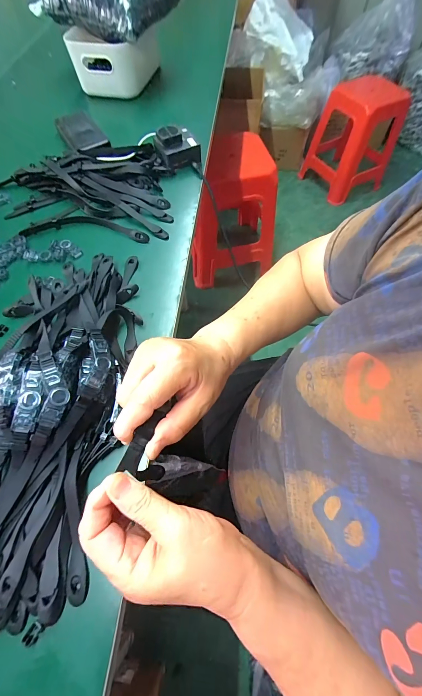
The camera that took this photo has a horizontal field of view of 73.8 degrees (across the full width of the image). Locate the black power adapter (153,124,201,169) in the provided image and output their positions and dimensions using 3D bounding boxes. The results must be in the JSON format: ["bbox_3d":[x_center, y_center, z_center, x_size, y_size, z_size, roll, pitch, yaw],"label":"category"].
[{"bbox_3d":[-0.064,-0.387,0.536,0.076,0.039,0.070,-17,64,-8],"label":"black power adapter"}]

